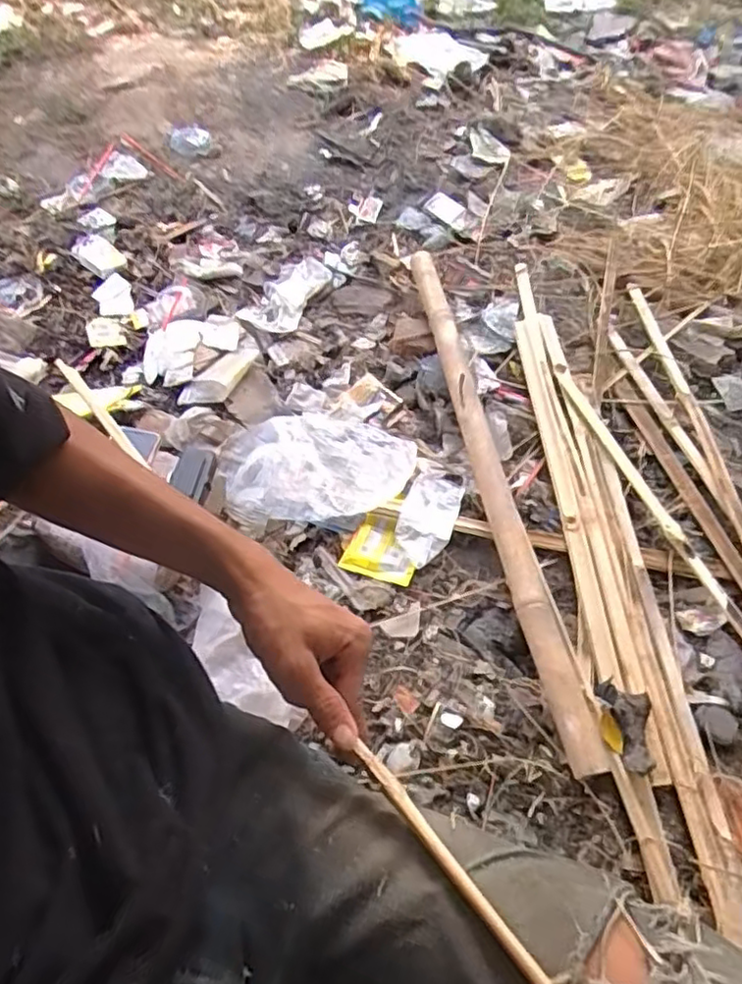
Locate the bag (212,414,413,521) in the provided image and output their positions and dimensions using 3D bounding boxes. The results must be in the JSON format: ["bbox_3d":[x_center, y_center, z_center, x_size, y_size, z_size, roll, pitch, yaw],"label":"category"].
[{"bbox_3d":[-0.077,-0.046,0.988,0.281,0.039,0.198,-14,56,-12],"label":"bag"}]

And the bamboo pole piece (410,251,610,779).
[{"bbox_3d":[0.166,-0.058,0.970,0.050,0.060,0.891,-7,54,-7],"label":"bamboo pole piece"}]

